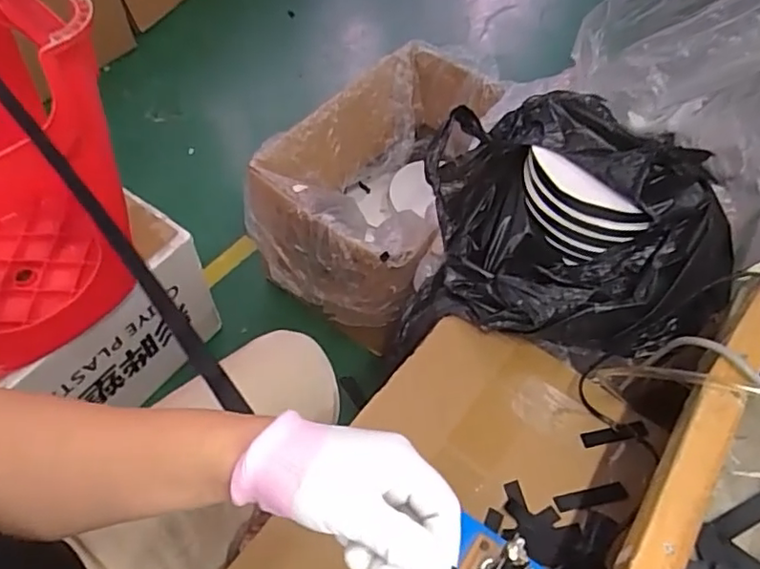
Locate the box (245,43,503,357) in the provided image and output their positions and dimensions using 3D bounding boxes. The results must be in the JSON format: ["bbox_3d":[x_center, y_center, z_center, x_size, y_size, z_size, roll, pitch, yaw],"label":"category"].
[{"bbox_3d":[0.029,-0.158,1.205,0.343,0.335,0.495,36,61,19],"label":"box"}]

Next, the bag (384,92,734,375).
[{"bbox_3d":[0.218,-0.072,0.731,0.337,0.190,0.311,11,56,3],"label":"bag"}]

